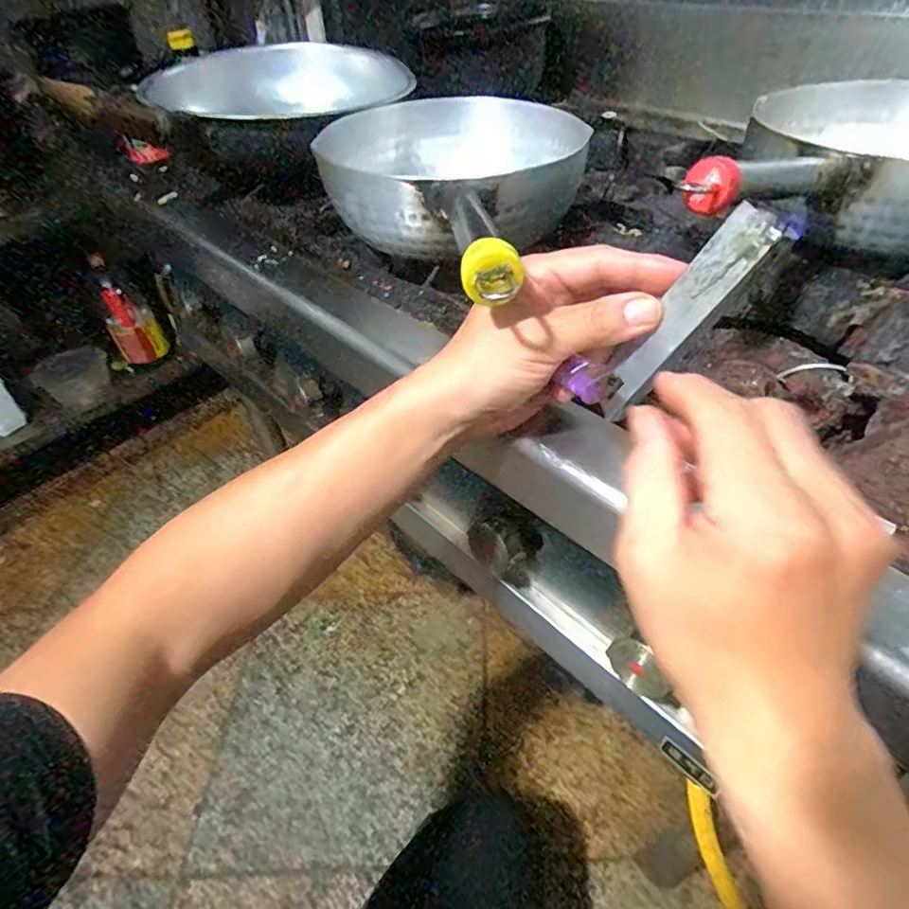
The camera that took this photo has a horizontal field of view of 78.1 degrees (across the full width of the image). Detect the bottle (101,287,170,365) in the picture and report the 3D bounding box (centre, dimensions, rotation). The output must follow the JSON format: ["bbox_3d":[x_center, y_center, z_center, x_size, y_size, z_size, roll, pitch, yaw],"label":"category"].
[{"bbox_3d":[-0.741,-0.297,1.291,0.105,0.234,0.059,-27,70,-22],"label":"bottle"}]

